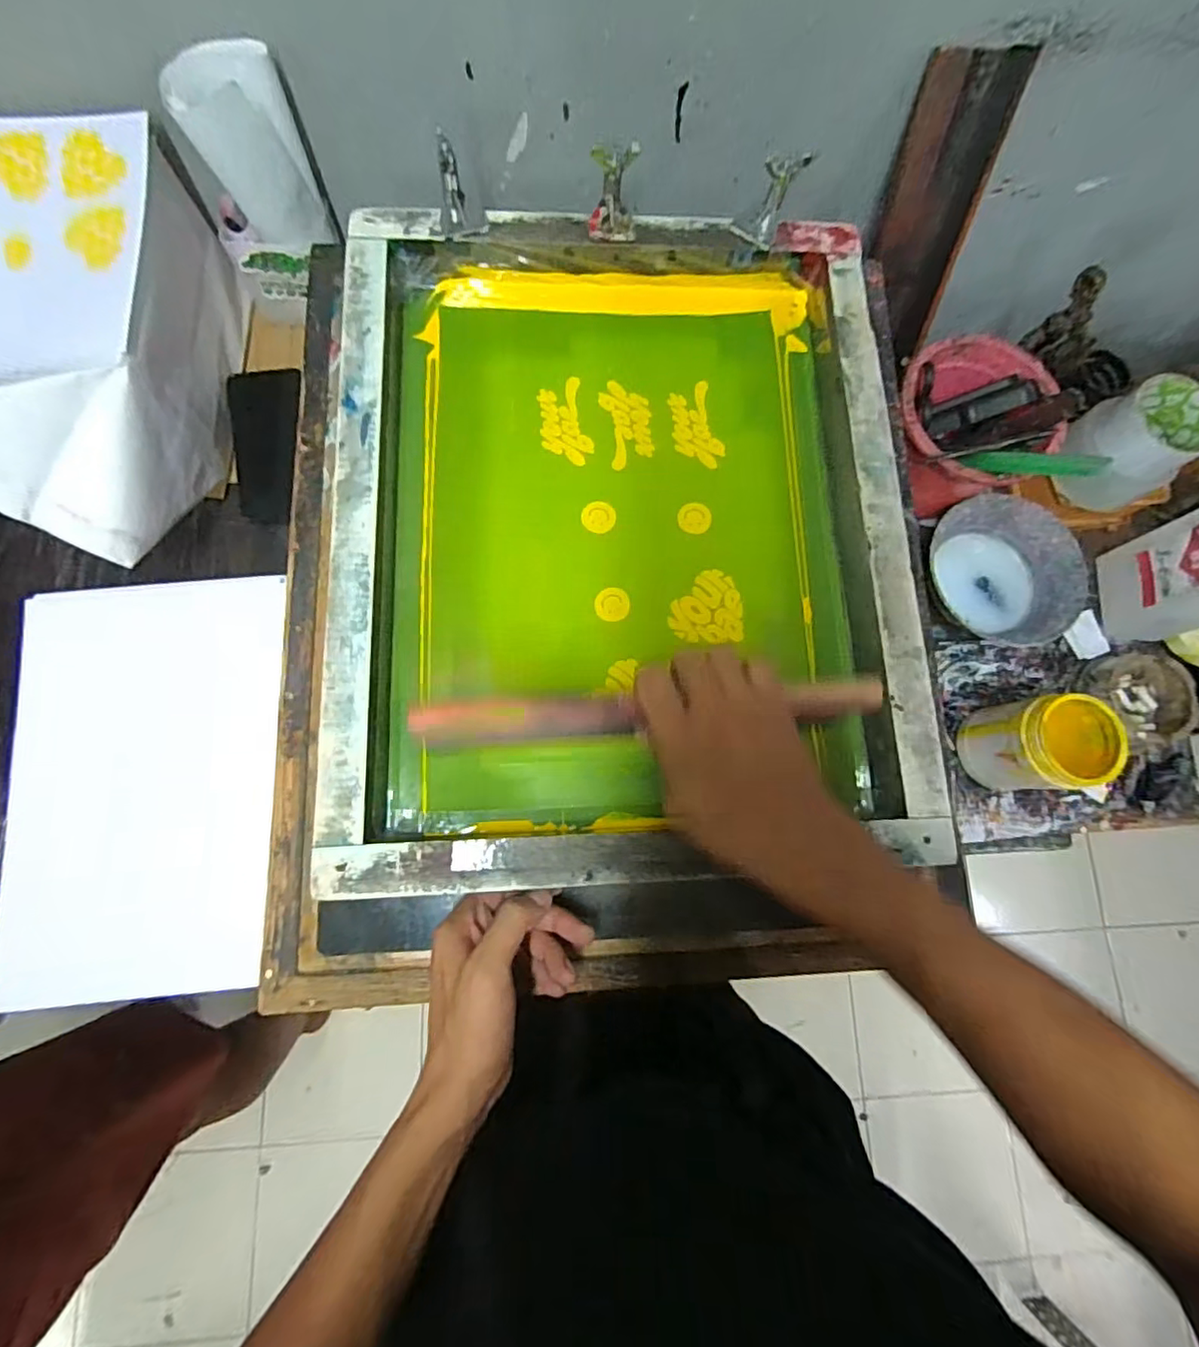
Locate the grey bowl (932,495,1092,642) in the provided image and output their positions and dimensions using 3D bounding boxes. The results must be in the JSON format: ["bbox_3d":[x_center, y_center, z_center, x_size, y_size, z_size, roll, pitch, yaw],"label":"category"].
[{"bbox_3d":[0.414,-0.104,0.621,0.142,0.049,0.159,-29,81,-9],"label":"grey bowl"}]

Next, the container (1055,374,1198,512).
[{"bbox_3d":[0.522,-0.223,0.605,0.084,0.104,0.099,-29,81,-9],"label":"container"}]

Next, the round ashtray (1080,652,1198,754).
[{"bbox_3d":[0.543,0.029,0.612,0.091,0.044,0.099,1,77,-3],"label":"round ashtray"}]

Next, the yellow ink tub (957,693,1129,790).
[{"bbox_3d":[0.404,0.068,0.564,0.077,0.112,0.075,1,77,-3],"label":"yellow ink tub"}]

